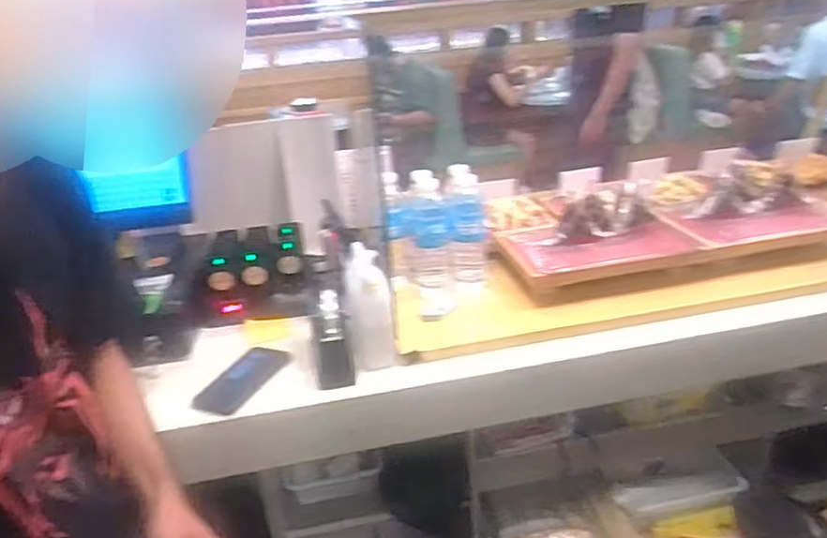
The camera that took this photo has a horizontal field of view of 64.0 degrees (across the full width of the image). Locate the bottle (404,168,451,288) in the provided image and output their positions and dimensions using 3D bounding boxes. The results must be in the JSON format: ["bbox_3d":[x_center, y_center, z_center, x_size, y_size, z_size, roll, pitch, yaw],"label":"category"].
[{"bbox_3d":[0.026,-0.066,1.194,0.079,0.194,0.075,-4,24,2],"label":"bottle"}]

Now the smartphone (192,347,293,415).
[{"bbox_3d":[-0.265,0.172,1.039,0.079,0.012,0.171,5,26,22],"label":"smartphone"}]

